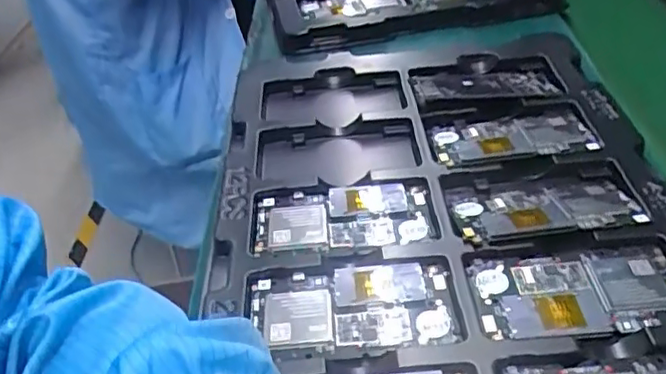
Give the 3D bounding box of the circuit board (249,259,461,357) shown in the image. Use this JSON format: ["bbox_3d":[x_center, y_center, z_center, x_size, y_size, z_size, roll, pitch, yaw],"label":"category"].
[{"bbox_3d":[0.012,0.076,0.388,0.127,0.007,0.066,-2,40,1],"label":"circuit board"}]

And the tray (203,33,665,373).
[{"bbox_3d":[0.087,0.048,0.414,0.326,0.035,0.568,-3,40,2],"label":"tray"}]

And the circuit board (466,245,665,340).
[{"bbox_3d":[0.152,0.064,0.380,0.124,0.004,0.062,-2,40,2],"label":"circuit board"}]

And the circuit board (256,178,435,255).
[{"bbox_3d":[0.008,0.022,0.453,0.131,0.008,0.067,-3,40,1],"label":"circuit board"}]

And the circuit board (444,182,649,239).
[{"bbox_3d":[0.148,0.014,0.440,0.125,0.008,0.057,-5,30,3],"label":"circuit board"}]

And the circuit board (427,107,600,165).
[{"bbox_3d":[0.146,-0.043,0.505,0.130,0.005,0.063,-6,40,-3],"label":"circuit board"}]

